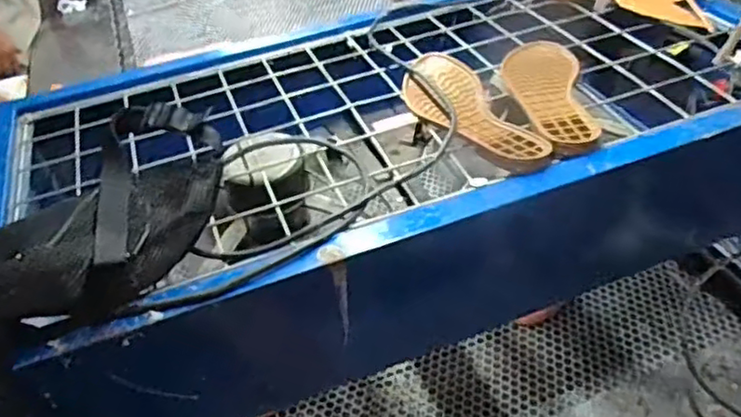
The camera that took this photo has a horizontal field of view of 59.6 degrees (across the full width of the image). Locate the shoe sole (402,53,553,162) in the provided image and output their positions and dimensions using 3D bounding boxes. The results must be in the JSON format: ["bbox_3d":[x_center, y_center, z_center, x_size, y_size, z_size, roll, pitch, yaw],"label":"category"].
[{"bbox_3d":[0.110,-0.115,0.751,0.093,0.022,0.243,-17,41,-11],"label":"shoe sole"}]

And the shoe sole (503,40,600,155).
[{"bbox_3d":[0.213,-0.142,0.773,0.080,0.020,0.242,-3,40,5],"label":"shoe sole"}]

